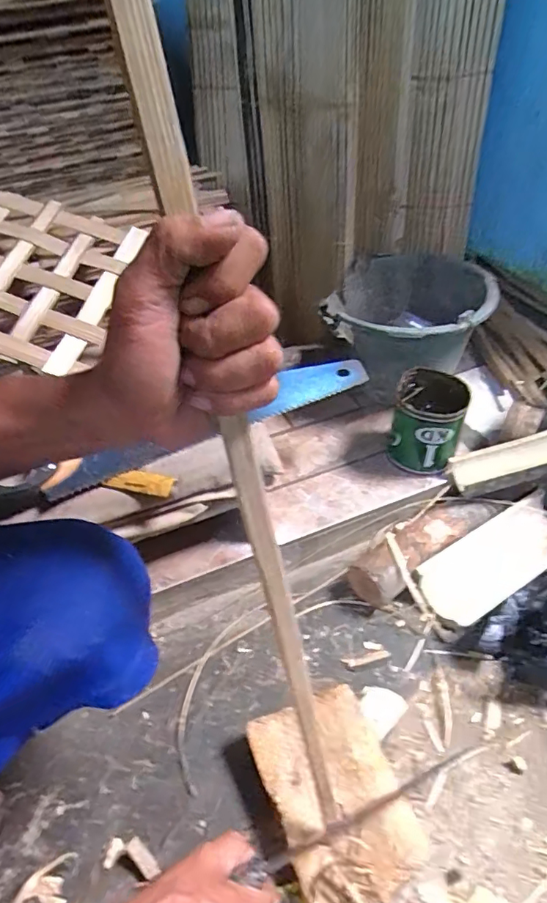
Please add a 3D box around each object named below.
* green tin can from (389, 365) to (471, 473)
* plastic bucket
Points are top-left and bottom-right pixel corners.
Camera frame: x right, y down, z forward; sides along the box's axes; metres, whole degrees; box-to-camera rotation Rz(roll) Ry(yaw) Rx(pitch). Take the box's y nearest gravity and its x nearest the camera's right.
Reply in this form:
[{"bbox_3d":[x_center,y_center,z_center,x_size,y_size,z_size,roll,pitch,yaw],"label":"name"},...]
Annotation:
[{"bbox_3d":[0.214,-0.037,0.718,0.092,0.117,0.096,-3,42,2],"label":"green tin can"},{"bbox_3d":[0.214,-0.186,0.846,0.244,0.181,0.260,12,44,19],"label":"plastic bucket"}]

